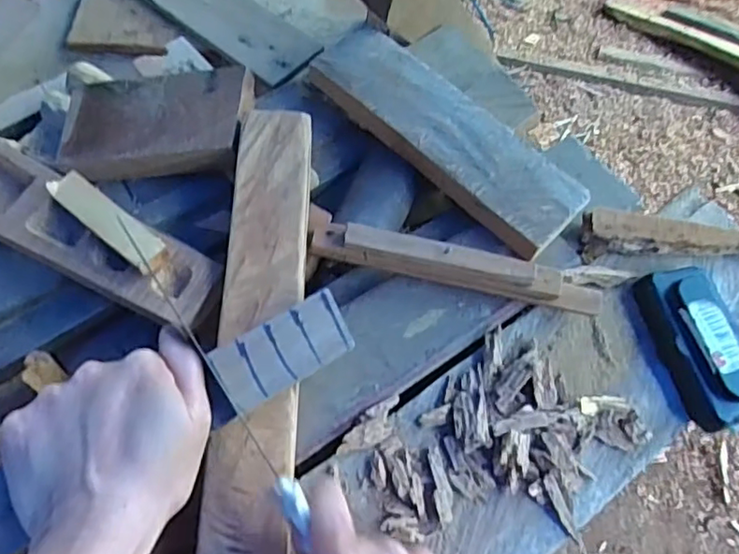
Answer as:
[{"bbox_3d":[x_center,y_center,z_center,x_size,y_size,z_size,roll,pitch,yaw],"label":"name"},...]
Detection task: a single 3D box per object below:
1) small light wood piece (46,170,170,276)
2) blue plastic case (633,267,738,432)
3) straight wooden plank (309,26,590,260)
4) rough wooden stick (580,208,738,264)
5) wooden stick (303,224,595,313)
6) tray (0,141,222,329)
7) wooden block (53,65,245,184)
[{"bbox_3d":[-0.176,-0.039,0.411,0.101,0.014,0.025,35,69,19],"label":"small light wood piece"},{"bbox_3d":[0.218,0.042,0.399,0.050,0.029,0.102,-13,62,-5],"label":"blue plastic case"},{"bbox_3d":[0.055,-0.106,0.451,0.072,0.028,0.219,-41,68,-18],"label":"straight wooden plank"},{"bbox_3d":[0.228,-0.026,0.432,0.149,0.025,0.027,3,62,4],"label":"rough wooden stick"},{"bbox_3d":[0.056,-0.009,0.401,0.191,0.029,0.019,11,63,8],"label":"wooden stick"},{"bbox_3d":[-0.219,-0.039,0.432,0.260,0.025,0.060,26,66,15],"label":"tray"},{"bbox_3d":[-0.162,-0.114,0.455,0.137,0.029,0.084,-2,62,1],"label":"wooden block"}]

